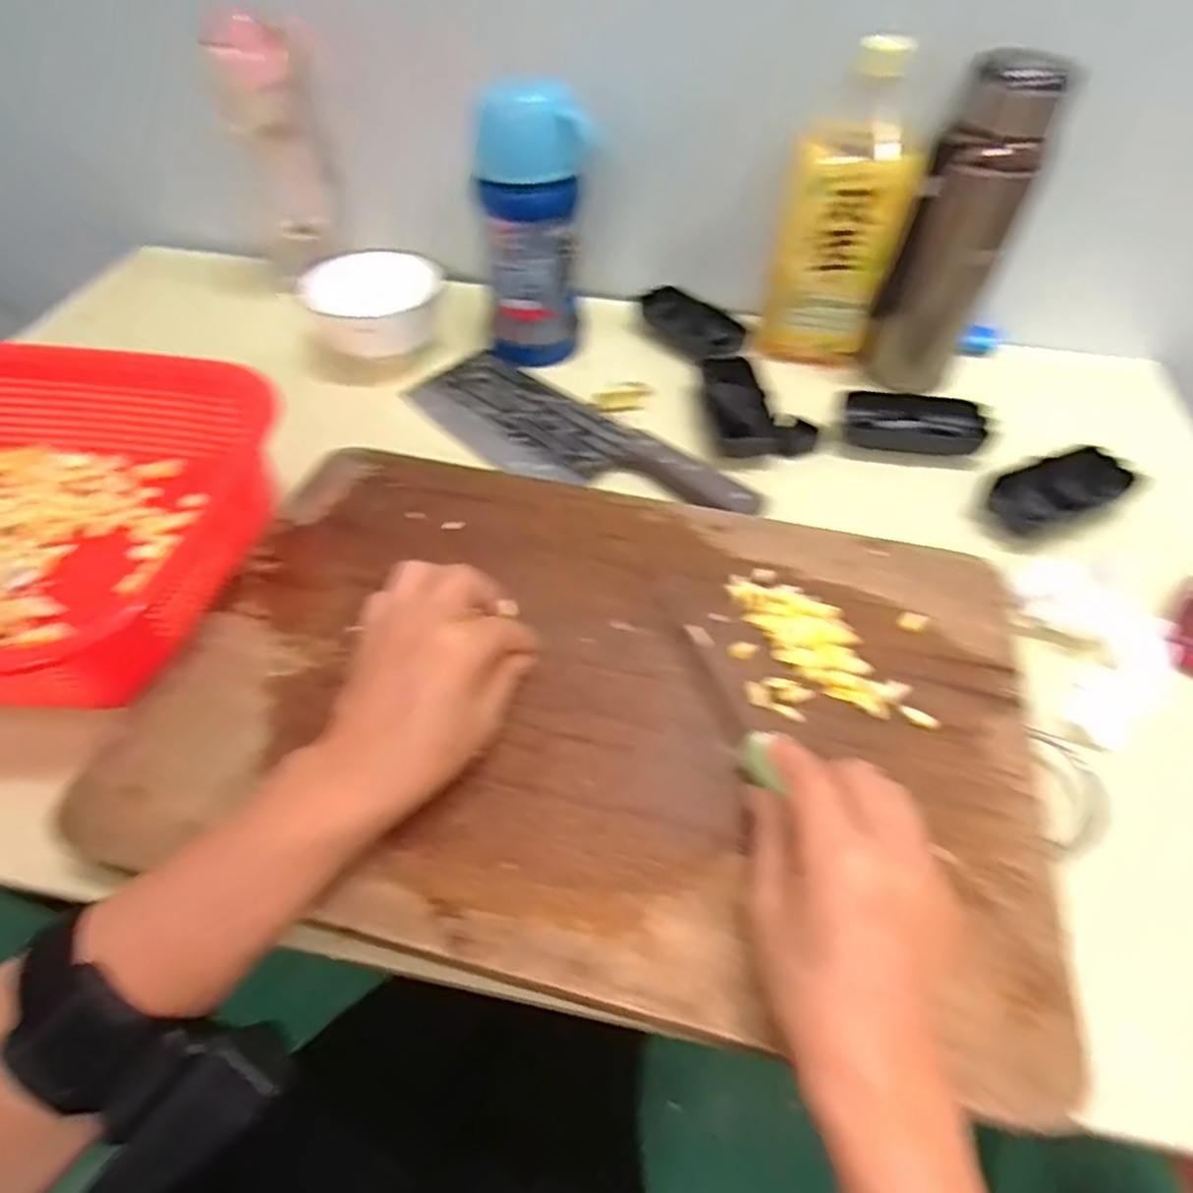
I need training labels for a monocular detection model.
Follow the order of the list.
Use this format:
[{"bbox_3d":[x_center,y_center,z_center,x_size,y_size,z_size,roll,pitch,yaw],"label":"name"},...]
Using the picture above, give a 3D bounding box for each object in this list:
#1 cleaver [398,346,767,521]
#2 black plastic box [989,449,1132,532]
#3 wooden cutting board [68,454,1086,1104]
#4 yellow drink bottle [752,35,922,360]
[{"bbox_3d":[-0.022,-0.117,0.510,0.278,0.023,0.105,38,60,26],"label":"cleaver"},{"bbox_3d":[0.320,-0.074,0.476,0.102,0.018,0.041,-21,55,-16],"label":"black plastic box"},{"bbox_3d":[-0.001,0.045,0.361,0.433,0.026,0.282,13,49,8],"label":"wooden cutting board"},{"bbox_3d":[0.185,-0.286,0.534,0.086,0.203,0.054,5,52,2],"label":"yellow drink bottle"}]

